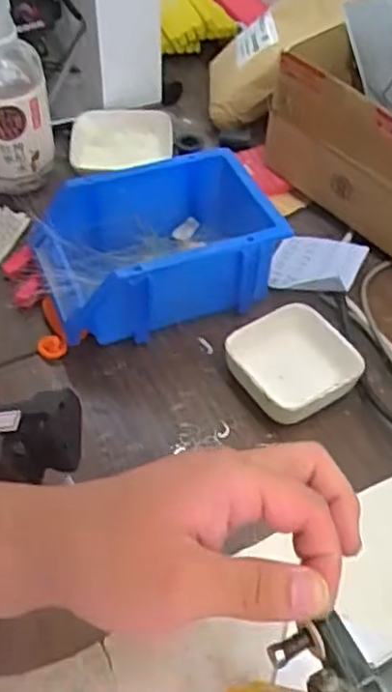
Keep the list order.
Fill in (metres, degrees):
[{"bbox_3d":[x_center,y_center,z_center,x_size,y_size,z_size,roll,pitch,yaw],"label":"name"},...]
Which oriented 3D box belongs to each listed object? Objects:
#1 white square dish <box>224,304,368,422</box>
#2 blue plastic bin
[{"bbox_3d":[0.069,0.015,0.535,0.081,0.035,0.086,-25,56,-22],"label":"white square dish"},{"bbox_3d":[-0.029,-0.078,0.578,0.189,0.077,0.128,-13,52,-14],"label":"blue plastic bin"}]

